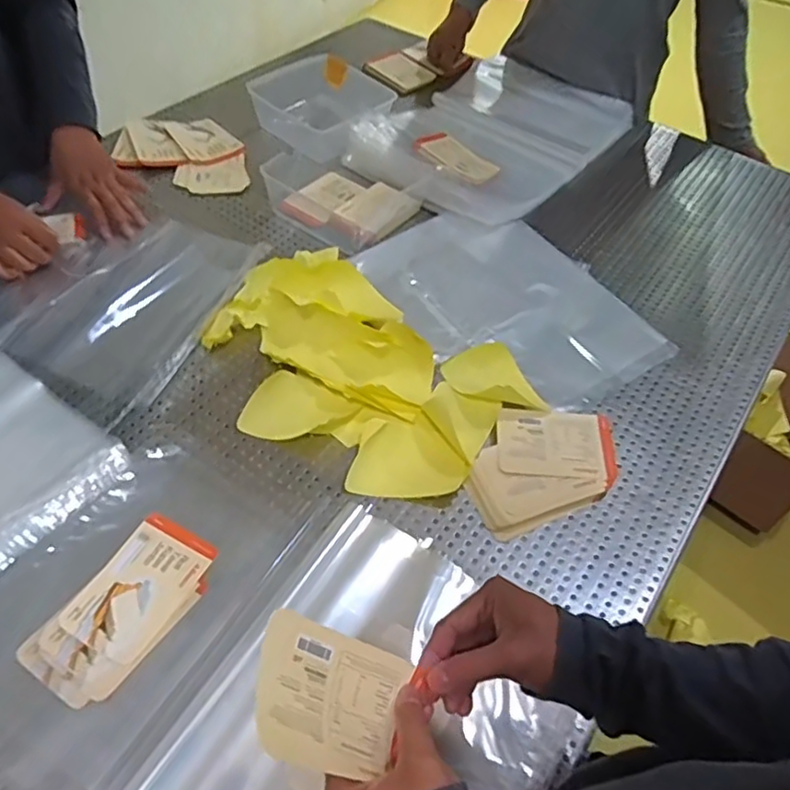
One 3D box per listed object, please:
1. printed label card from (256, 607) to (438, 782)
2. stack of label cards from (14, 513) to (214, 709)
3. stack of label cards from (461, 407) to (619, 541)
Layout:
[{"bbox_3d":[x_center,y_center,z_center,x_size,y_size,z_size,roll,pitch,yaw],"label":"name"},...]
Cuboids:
[{"bbox_3d":[-0.036,0.186,0.382,0.107,0.012,0.078,38,39,-29],"label":"printed label card"},{"bbox_3d":[-0.249,0.196,0.586,0.093,0.013,0.171,27,55,16],"label":"stack of label cards"},{"bbox_3d":[0.162,0.072,0.698,0.182,0.020,0.129,-18,55,-17],"label":"stack of label cards"}]

